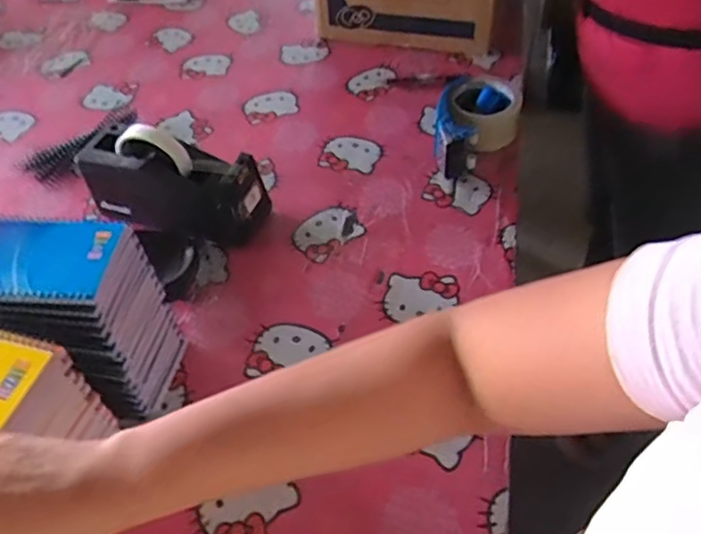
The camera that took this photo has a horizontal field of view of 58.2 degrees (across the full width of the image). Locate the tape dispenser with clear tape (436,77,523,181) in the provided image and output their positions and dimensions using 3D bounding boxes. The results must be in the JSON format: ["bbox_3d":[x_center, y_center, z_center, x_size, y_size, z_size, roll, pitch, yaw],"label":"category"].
[{"bbox_3d":[0.165,-0.190,0.822,0.101,0.064,0.182,9,50,11],"label":"tape dispenser with clear tape"}]

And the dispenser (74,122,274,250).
[{"bbox_3d":[-0.204,-0.098,0.725,0.206,0.116,0.075,14,51,14],"label":"dispenser"}]

